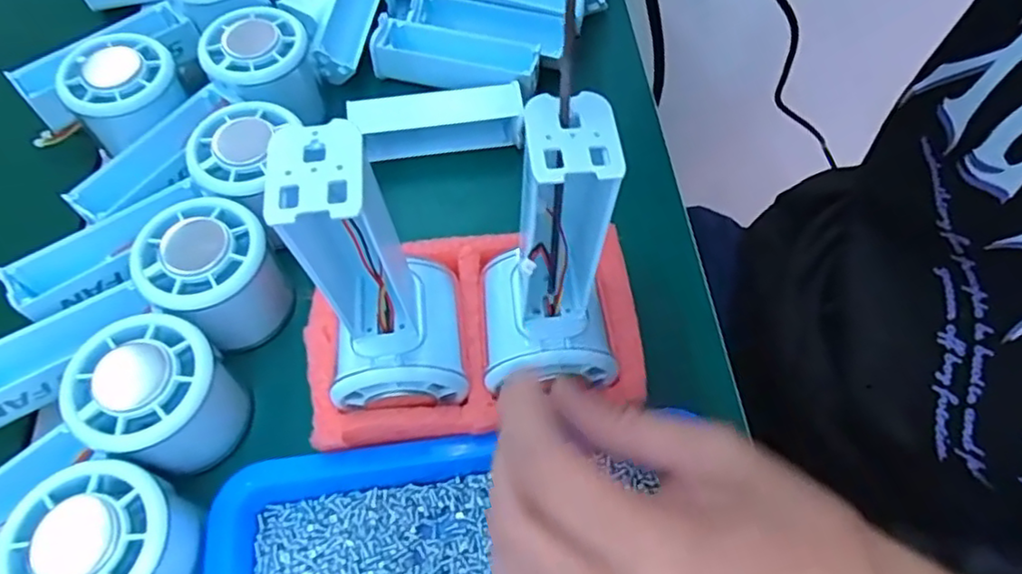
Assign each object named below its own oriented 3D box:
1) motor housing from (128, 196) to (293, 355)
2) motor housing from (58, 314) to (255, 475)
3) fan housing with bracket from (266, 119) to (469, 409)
[{"bbox_3d":[-0.137,-0.003,0.301,0.053,0.054,0.057,0,61,0],"label":"motor housing"},{"bbox_3d":[-0.148,0.049,0.275,0.056,0.056,0.054,0,61,0],"label":"motor housing"},{"bbox_3d":[-0.046,-0.004,0.225,0.048,0.124,0.058,-5,61,-3],"label":"fan housing with bracket"}]

